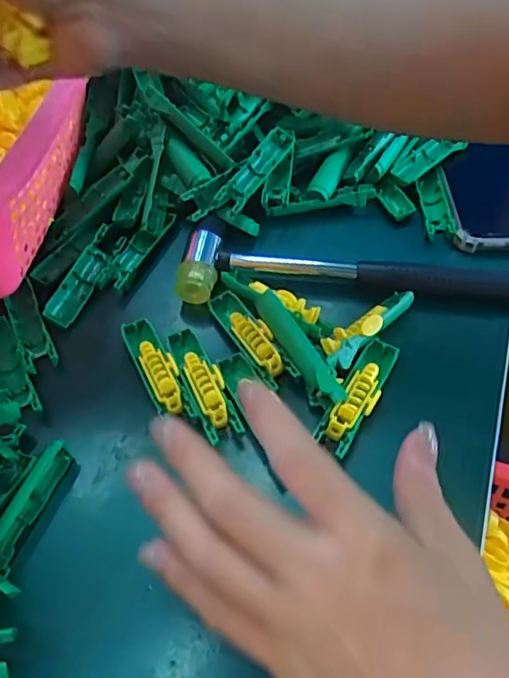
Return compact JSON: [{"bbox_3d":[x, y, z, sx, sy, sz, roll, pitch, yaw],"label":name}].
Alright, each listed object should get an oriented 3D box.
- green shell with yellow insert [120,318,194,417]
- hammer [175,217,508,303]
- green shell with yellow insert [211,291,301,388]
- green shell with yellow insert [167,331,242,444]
[{"bbox_3d":[-0.055,0.019,0.310,0.019,0.017,0.073,-22,55,-15],"label":"green shell with yellow insert"},{"bbox_3d":[0.072,-0.048,0.345,0.235,0.022,0.056,1,52,2],"label":"hammer"},{"bbox_3d":[-0.002,-0.003,0.315,0.019,0.012,0.075,-24,55,-17],"label":"green shell with yellow insert"},{"bbox_3d":[-0.028,0.026,0.304,0.020,0.018,0.076,-18,54,-12],"label":"green shell with yellow insert"}]

